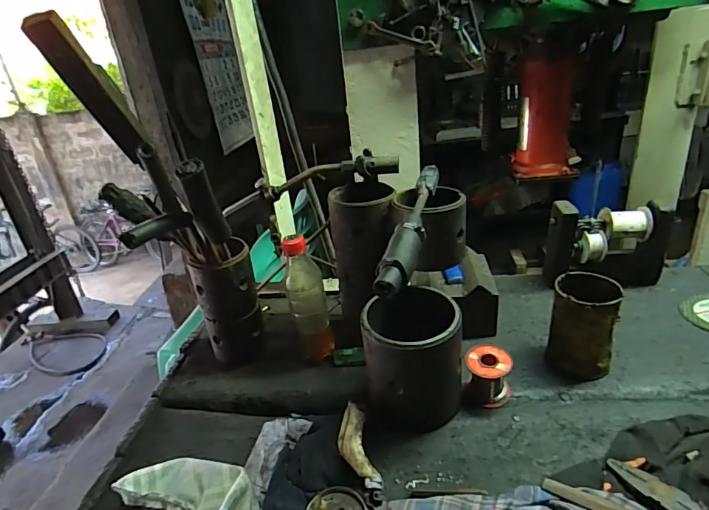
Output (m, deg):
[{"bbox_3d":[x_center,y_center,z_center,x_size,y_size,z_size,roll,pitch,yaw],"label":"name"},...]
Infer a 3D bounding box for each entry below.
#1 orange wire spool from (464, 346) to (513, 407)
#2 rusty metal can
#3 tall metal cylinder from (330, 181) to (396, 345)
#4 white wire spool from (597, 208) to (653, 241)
[{"bbox_3d":[0.162,0.147,0.532,0.053,0.058,0.047,0,27,13],"label":"orange wire spool"},{"bbox_3d":[0.283,0.091,0.546,0.070,0.120,0.065,-5,26,3],"label":"rusty metal can"},{"bbox_3d":[0.017,0.014,0.611,0.094,0.207,0.083,4,28,21],"label":"tall metal cylinder"},{"bbox_3d":[0.415,-0.047,0.672,0.067,0.047,0.045,-5,26,4],"label":"white wire spool"}]

